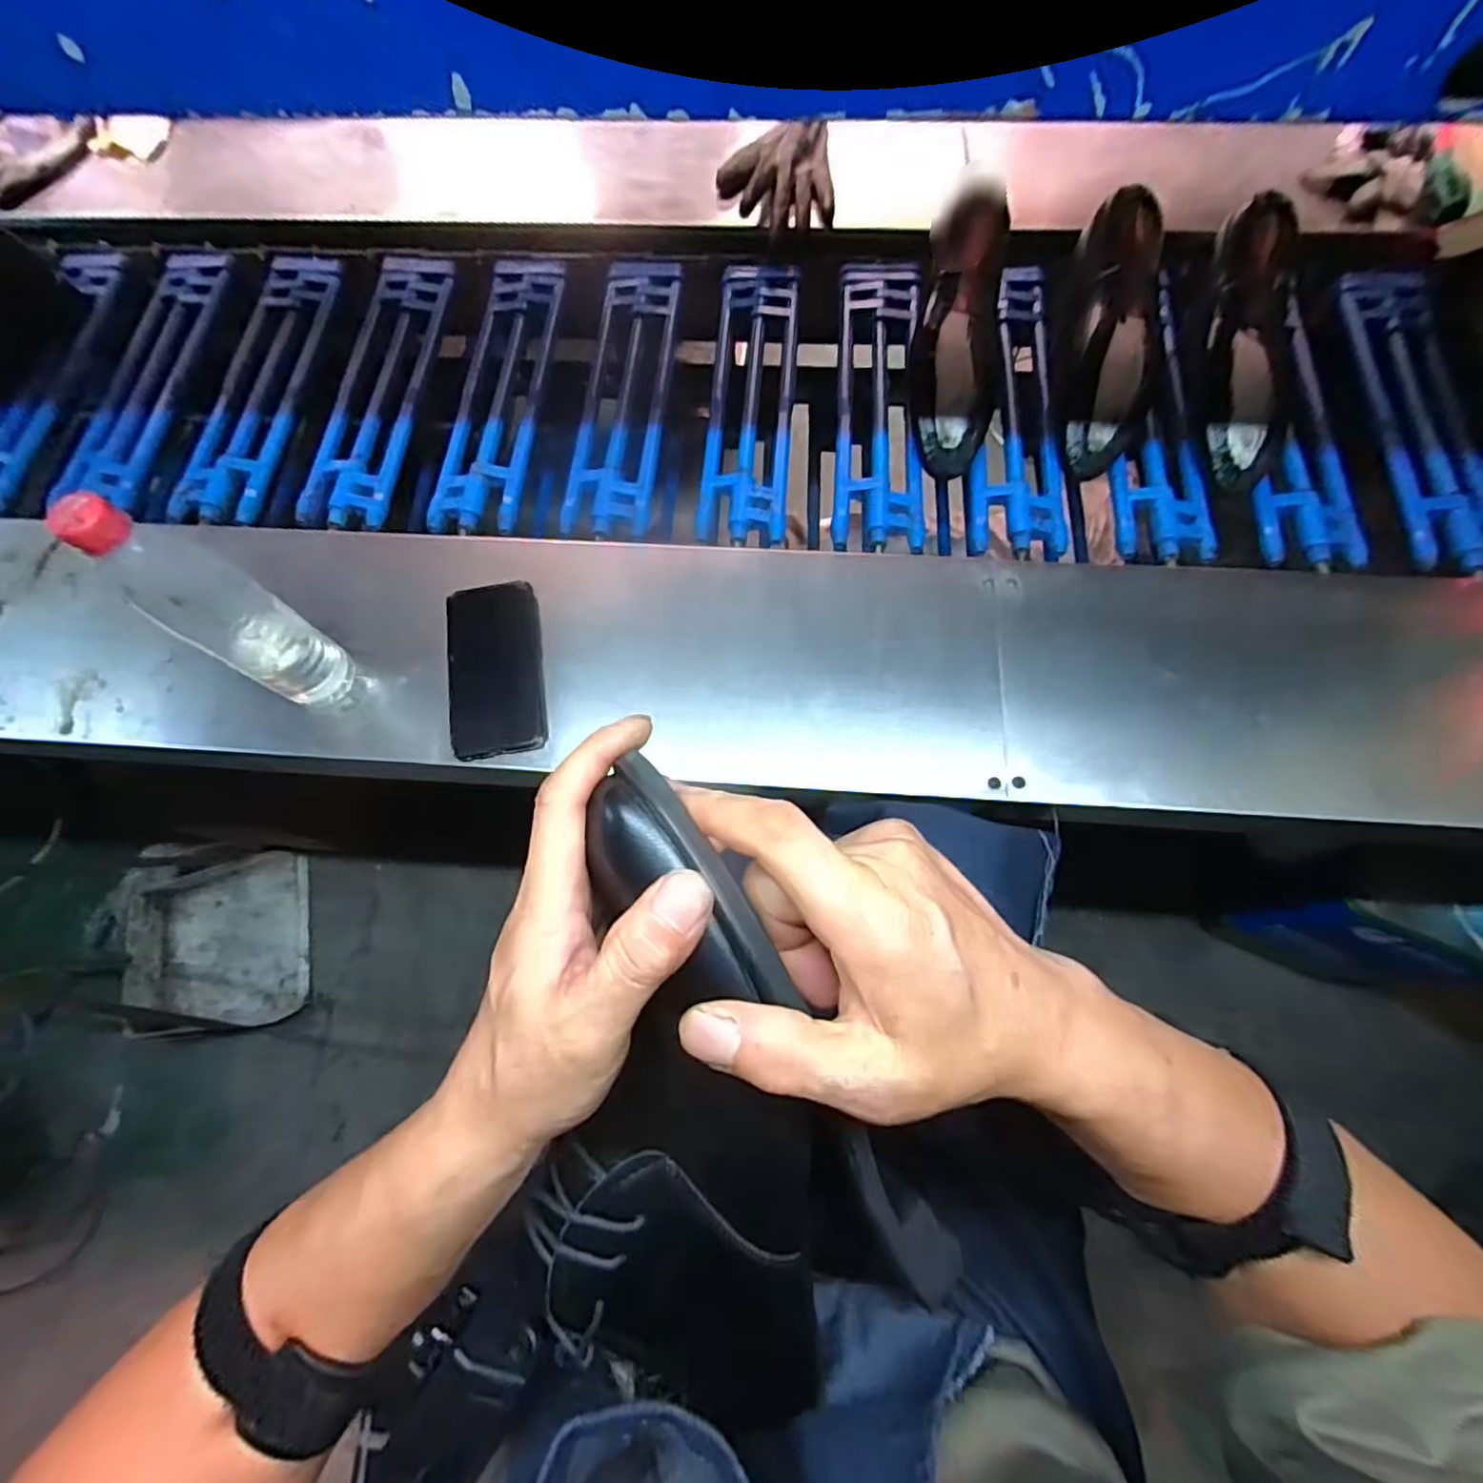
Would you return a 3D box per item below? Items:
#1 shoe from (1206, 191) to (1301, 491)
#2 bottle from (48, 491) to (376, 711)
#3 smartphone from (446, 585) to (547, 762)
[{"bbox_3d":[0.558,-0.428,0.714,0.100,0.076,0.303,6,89,4],"label":"shoe"},{"bbox_3d":[-0.376,-0.088,0.478,0.068,0.238,0.062,26,76,10],"label":"bottle"},{"bbox_3d":[-0.217,-0.067,0.566,0.078,0.011,0.162,-9,71,0],"label":"smartphone"}]

